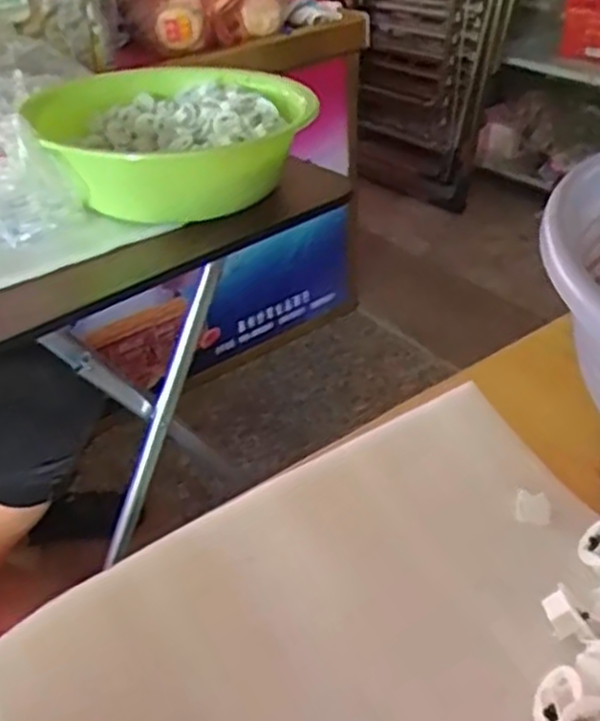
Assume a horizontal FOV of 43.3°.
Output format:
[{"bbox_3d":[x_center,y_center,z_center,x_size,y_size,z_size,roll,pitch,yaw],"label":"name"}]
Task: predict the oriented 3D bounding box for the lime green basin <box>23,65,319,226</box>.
[{"bbox_3d":[-0.153,-0.271,0.918,0.305,0.097,0.298,-15,38,-15],"label":"lime green basin"}]

